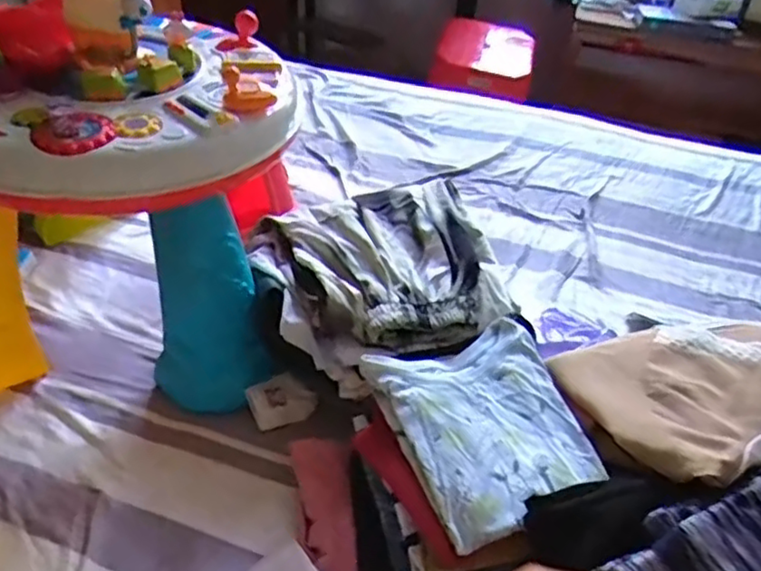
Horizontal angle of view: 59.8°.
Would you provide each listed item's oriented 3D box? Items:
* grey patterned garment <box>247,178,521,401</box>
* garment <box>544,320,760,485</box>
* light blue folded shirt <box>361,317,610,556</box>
[{"bbox_3d":[0.004,-0.014,0.784,0.268,0.080,0.243,-11,43,-21],"label":"grey patterned garment"},{"bbox_3d":[0.366,0.098,0.695,0.316,0.038,0.197,-10,42,-20],"label":"garment"},{"bbox_3d":[0.105,0.128,0.635,0.177,0.031,0.196,-14,44,-24],"label":"light blue folded shirt"}]

